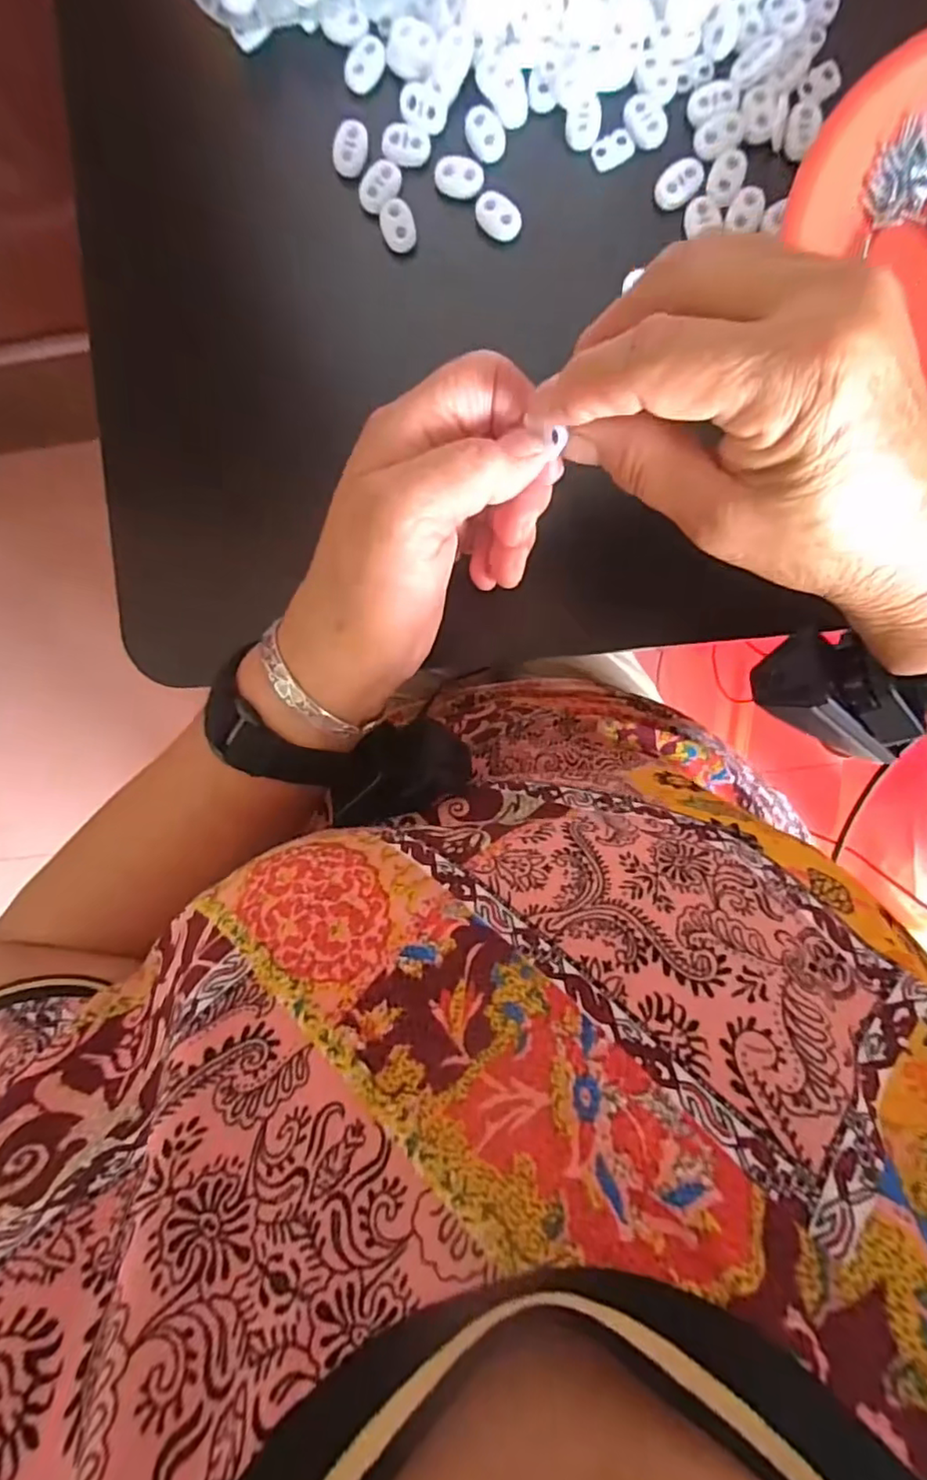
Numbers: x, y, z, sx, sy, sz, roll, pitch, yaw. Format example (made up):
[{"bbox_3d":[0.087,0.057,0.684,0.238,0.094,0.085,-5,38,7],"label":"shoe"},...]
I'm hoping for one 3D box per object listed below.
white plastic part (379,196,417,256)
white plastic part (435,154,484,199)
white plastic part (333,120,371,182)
[{"bbox_3d":[-0.031,-0.242,0.292,0.016,0.007,0.021,-19,90,3],"label":"white plastic part"},{"bbox_3d":[-0.002,-0.261,0.287,0.022,0.006,0.016,20,92,3],"label":"white plastic part"},{"bbox_3d":[-0.052,-0.273,0.288,0.014,0.006,0.021,17,92,3],"label":"white plastic part"}]

